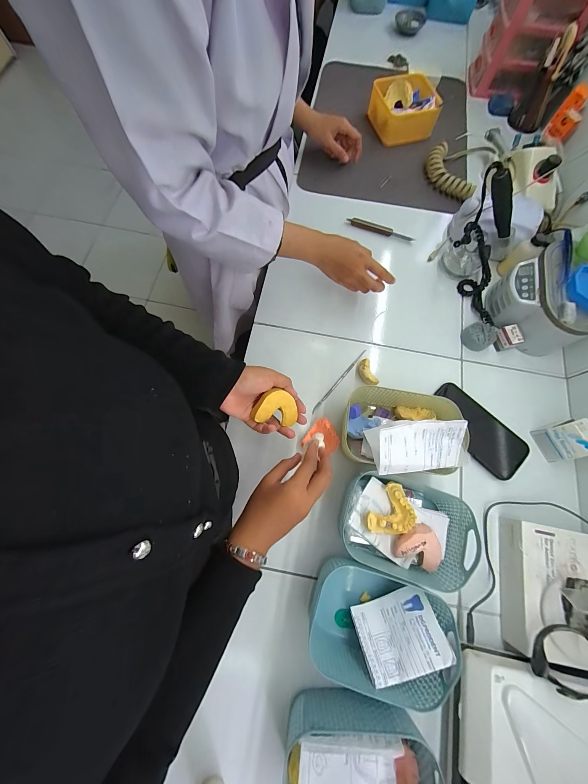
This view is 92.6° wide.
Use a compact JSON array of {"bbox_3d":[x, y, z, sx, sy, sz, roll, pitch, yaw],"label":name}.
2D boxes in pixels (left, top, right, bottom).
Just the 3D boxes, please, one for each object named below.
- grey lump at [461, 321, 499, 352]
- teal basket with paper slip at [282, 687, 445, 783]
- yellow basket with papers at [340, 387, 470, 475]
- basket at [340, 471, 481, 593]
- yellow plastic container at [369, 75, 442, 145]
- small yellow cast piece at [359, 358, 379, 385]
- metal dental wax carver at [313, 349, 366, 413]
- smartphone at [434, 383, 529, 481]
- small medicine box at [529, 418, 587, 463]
[{"bbox_3d":[0.347,-0.103,0.527,0.053,0.024,0.047,10,73,1],"label":"grey lump"},{"bbox_3d":[0.071,0.428,0.316,0.162,0.090,0.116,0,73,-2],"label":"teal basket with paper slip"},{"bbox_3d":[0.153,0.052,0.401,0.141,0.150,0.124,1,73,-2],"label":"yellow basket with papers"},{"bbox_3d":[0.151,0.192,0.398,0.168,0.073,0.128,17,73,3],"label":"basket"},{"bbox_3d":[0.254,-0.653,0.651,0.156,0.078,0.086,10,73,1],"label":"yellow plastic container"},{"bbox_3d":[0.127,-0.032,0.496,0.022,0.024,0.050,-14,74,-6],"label":"small yellow cast piece"},{"bbox_3d":[0.081,-0.021,0.501,0.006,0.004,0.154,39,77,10],"label":"metal dental wax carver"},{"bbox_3d":[0.309,0.064,0.479,0.168,0.008,0.085,42,76,10],"label":"smartphone"},{"bbox_3d":[0.430,0.074,0.441,0.050,0.059,0.062,-9,74,-5],"label":"small medicine box"}]

